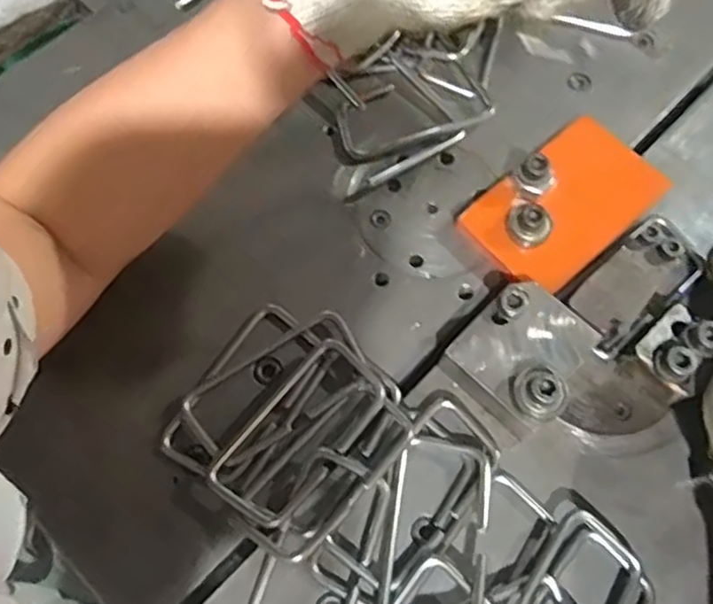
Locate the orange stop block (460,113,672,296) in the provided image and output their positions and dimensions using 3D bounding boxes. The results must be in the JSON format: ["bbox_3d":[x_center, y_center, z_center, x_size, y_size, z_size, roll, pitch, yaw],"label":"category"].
[{"bbox_3d":[0.135,-0.063,0.421,0.119,0.016,0.075,-40,74,-16],"label":"orange stop block"}]

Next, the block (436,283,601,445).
[{"bbox_3d":[0.096,0.028,0.370,0.066,0.039,0.065,-40,74,-17],"label":"block"}]

